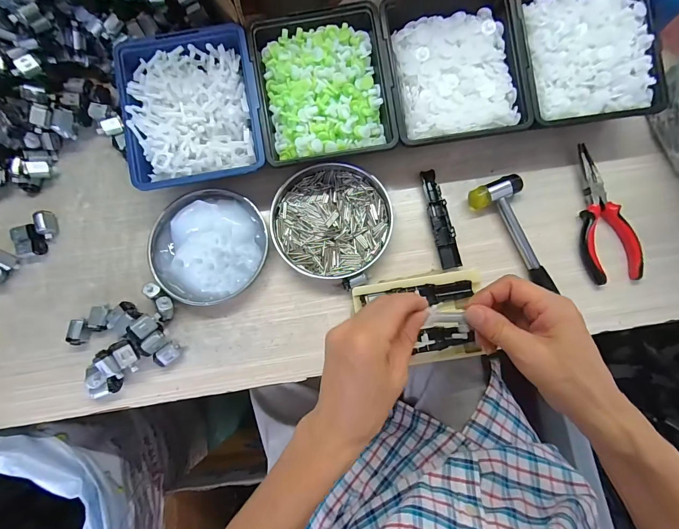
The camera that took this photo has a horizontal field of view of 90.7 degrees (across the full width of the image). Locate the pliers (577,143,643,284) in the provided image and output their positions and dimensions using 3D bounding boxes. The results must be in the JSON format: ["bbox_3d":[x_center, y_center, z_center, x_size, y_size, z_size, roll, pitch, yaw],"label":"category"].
[{"bbox_3d":[0.297,-0.059,0.384,0.055,0.018,0.158,-8,79,-1],"label":"pliers"}]

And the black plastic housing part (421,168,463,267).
[{"bbox_3d":[0.117,-0.053,0.392,0.022,0.010,0.117,-11,79,-1],"label":"black plastic housing part"}]

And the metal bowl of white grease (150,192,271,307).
[{"bbox_3d":[-0.150,-0.023,0.382,0.133,0.033,0.128,0,79,1],"label":"metal bowl of white grease"}]

